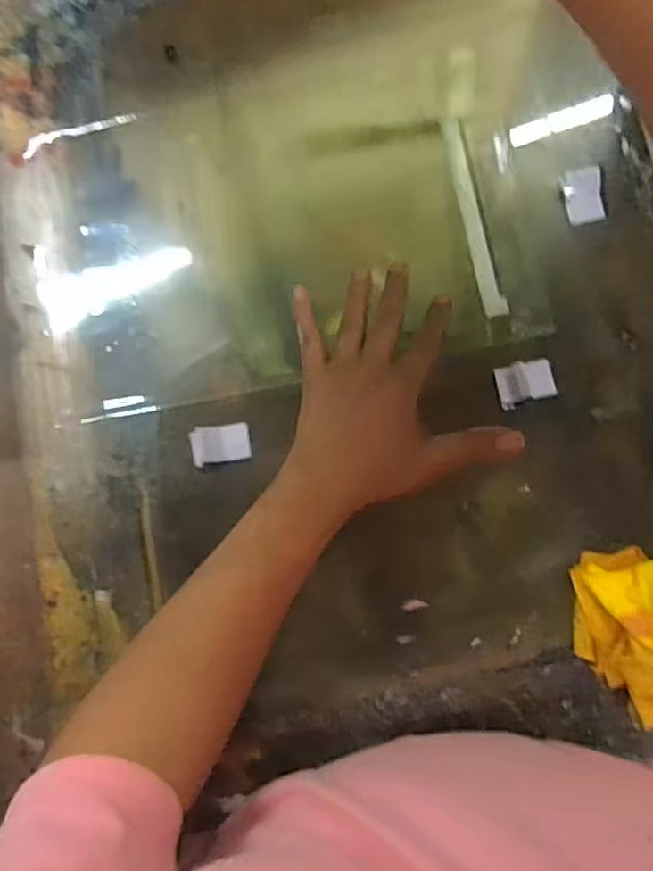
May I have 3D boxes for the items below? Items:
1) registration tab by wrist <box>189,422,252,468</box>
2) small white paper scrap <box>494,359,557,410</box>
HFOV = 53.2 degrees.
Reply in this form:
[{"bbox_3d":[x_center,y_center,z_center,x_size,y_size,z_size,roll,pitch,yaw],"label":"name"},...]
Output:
[{"bbox_3d":[-0.080,0.007,0.491,0.044,0.009,0.028,-10,81,3],"label":"registration tab by wrist"},{"bbox_3d":[0.147,-0.040,0.478,0.041,0.010,0.030,-16,80,2],"label":"small white paper scrap"}]

